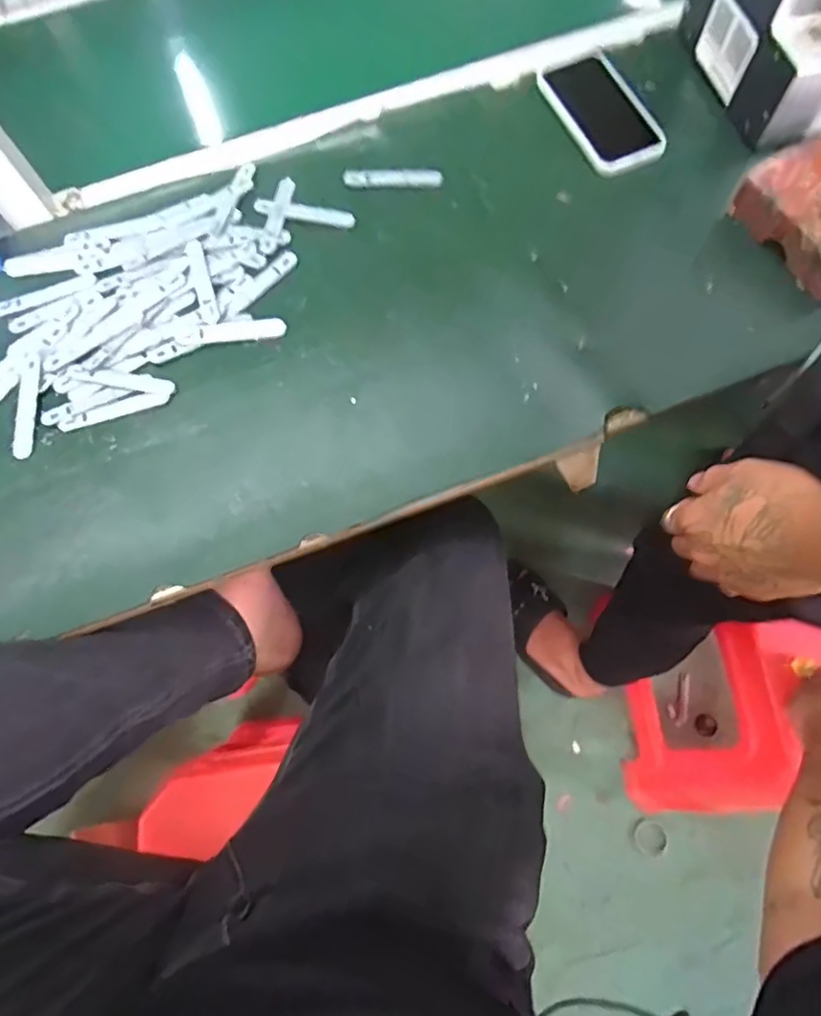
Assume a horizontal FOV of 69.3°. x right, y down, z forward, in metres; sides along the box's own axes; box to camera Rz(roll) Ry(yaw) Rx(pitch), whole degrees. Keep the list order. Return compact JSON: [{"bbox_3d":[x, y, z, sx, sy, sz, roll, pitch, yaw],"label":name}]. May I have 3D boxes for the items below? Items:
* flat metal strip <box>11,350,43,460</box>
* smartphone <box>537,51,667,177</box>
[{"bbox_3d":[-0.325,-0.087,0.505,0.019,0.005,0.094,1,77,-4],"label":"flat metal strip"},{"bbox_3d":[0.189,-0.396,0.593,0.080,0.014,0.148,-24,70,-6],"label":"smartphone"}]

